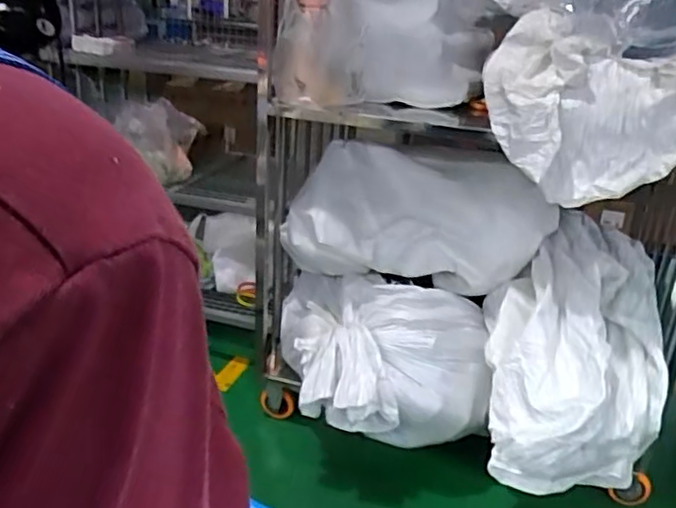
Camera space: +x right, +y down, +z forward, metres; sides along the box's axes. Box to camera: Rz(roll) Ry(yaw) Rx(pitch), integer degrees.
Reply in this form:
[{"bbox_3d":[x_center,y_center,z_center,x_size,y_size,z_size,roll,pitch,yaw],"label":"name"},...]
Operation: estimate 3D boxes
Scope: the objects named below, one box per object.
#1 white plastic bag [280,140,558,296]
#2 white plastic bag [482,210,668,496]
[{"bbox_3d":[0.211,-0.101,1.658,0.661,0.299,0.271,5,23,5],"label":"white plastic bag"},{"bbox_3d":[0.564,0.208,1.533,0.371,0.395,0.698,10,23,16],"label":"white plastic bag"}]

